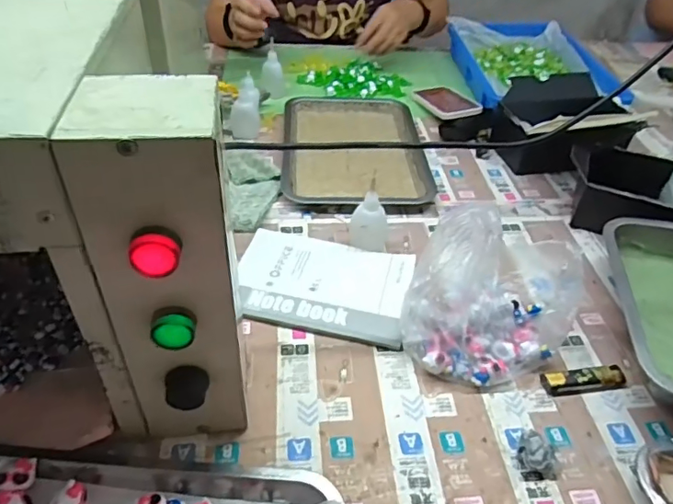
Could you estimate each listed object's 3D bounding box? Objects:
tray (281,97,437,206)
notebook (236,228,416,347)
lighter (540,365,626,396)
[{"bbox_3d":[0.028,-0.173,0.833,0.213,0.026,0.306,1,42,-3],"label":"tray"},{"bbox_3d":[-0.015,0.032,0.594,0.190,0.006,0.137,9,42,7],"label":"notebook"},{"bbox_3d":[0.241,0.125,0.510,0.079,0.013,0.021,-5,42,-9],"label":"lighter"}]

